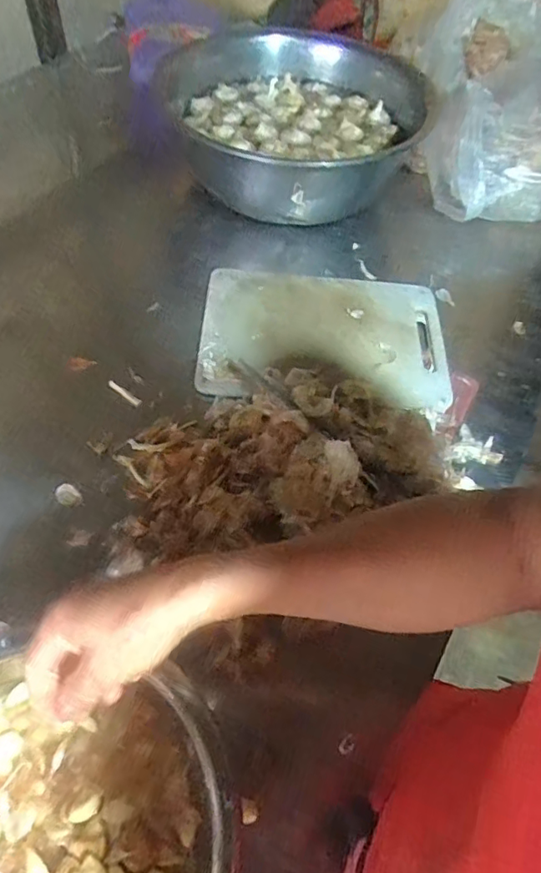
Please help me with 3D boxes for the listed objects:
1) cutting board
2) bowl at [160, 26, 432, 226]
[{"bbox_3d":[0.079,-0.148,0.766,0.347,0.024,0.241,6,59,-1],"label":"cutting board"},{"bbox_3d":[0.038,-0.523,0.927,0.409,0.161,0.426,2,56,-3],"label":"bowl"}]

